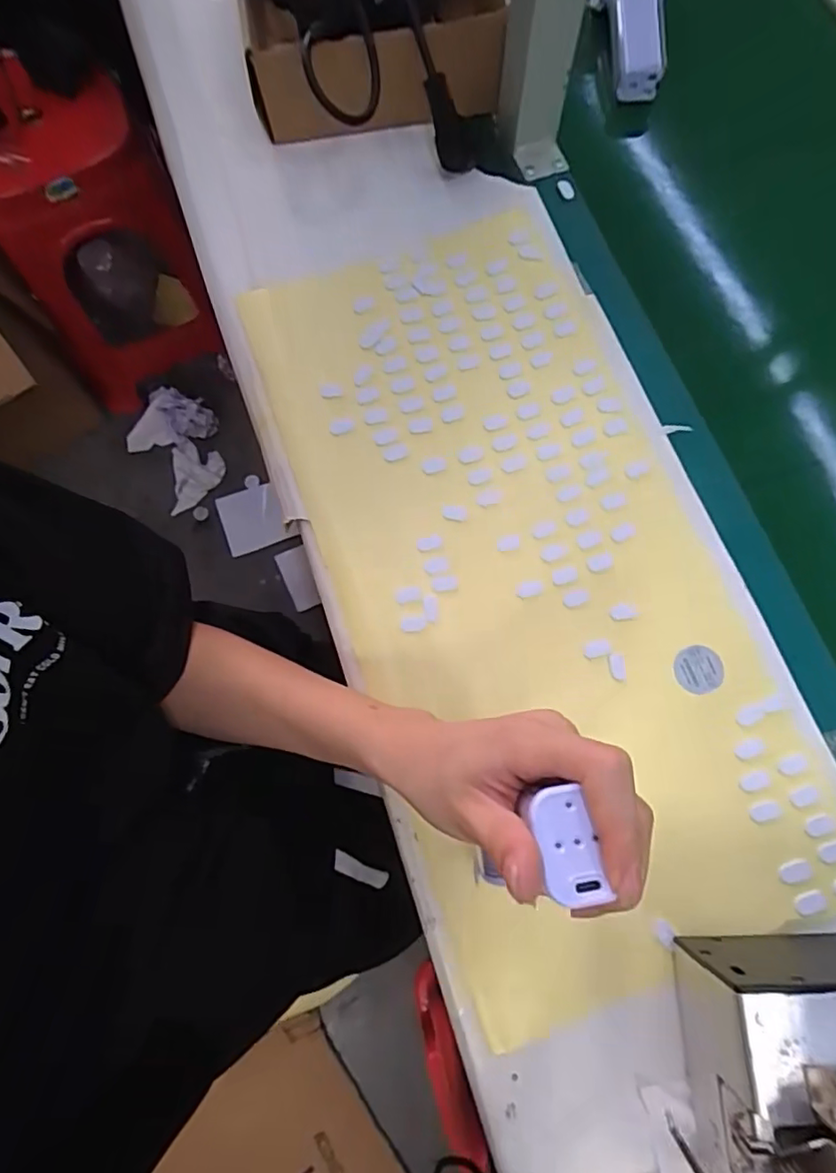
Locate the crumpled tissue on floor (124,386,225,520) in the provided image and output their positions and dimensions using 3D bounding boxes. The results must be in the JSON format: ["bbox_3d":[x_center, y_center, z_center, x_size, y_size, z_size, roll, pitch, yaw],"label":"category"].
[{"bbox_3d":[-0.491,-0.294,1.205,0.178,0.079,0.242,-36,77,-8],"label":"crumpled tissue on floor"}]

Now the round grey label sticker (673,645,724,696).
[{"bbox_3d":[0.174,0.052,0.366,0.028,0.005,0.028,0,75,1],"label":"round grey label sticker"}]

